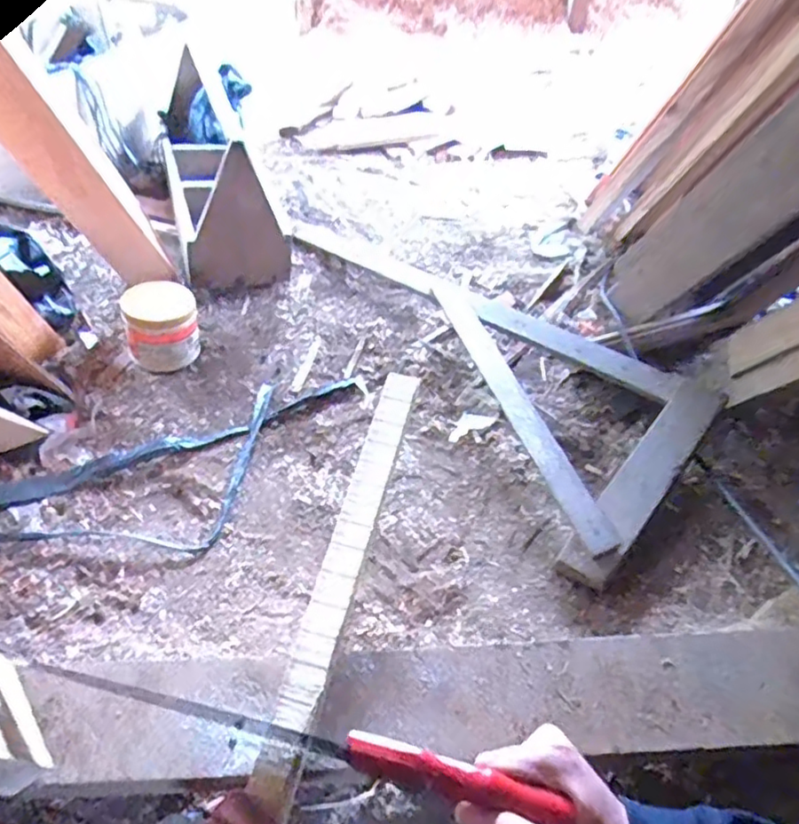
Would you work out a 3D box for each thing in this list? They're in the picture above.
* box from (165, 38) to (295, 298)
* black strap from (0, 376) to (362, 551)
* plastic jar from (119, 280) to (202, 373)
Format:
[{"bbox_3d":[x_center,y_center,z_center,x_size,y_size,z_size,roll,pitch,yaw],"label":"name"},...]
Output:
[{"bbox_3d":[-0.330,-0.439,1.141,0.162,0.213,0.475,-12,47,-15],"label":"box"},{"bbox_3d":[-0.306,0.090,0.777,0.607,0.021,0.198,-20,52,-28],"label":"black strap"},{"bbox_3d":[-0.339,-0.126,0.913,0.100,0.095,0.091,-13,48,-16],"label":"plastic jar"}]

